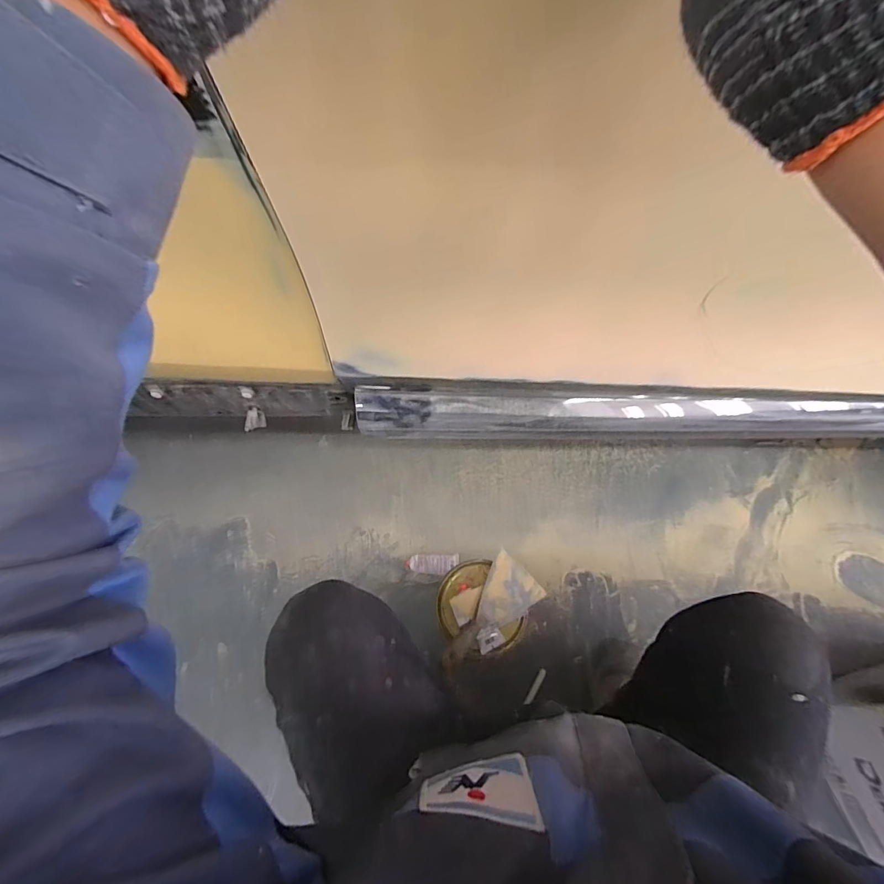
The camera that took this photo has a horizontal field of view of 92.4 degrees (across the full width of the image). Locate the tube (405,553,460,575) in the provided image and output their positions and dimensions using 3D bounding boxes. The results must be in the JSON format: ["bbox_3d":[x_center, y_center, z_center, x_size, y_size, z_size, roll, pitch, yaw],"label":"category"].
[{"bbox_3d":[-0.019,0.266,0.919,0.113,0.026,0.044,-4,63,0],"label":"tube"}]

